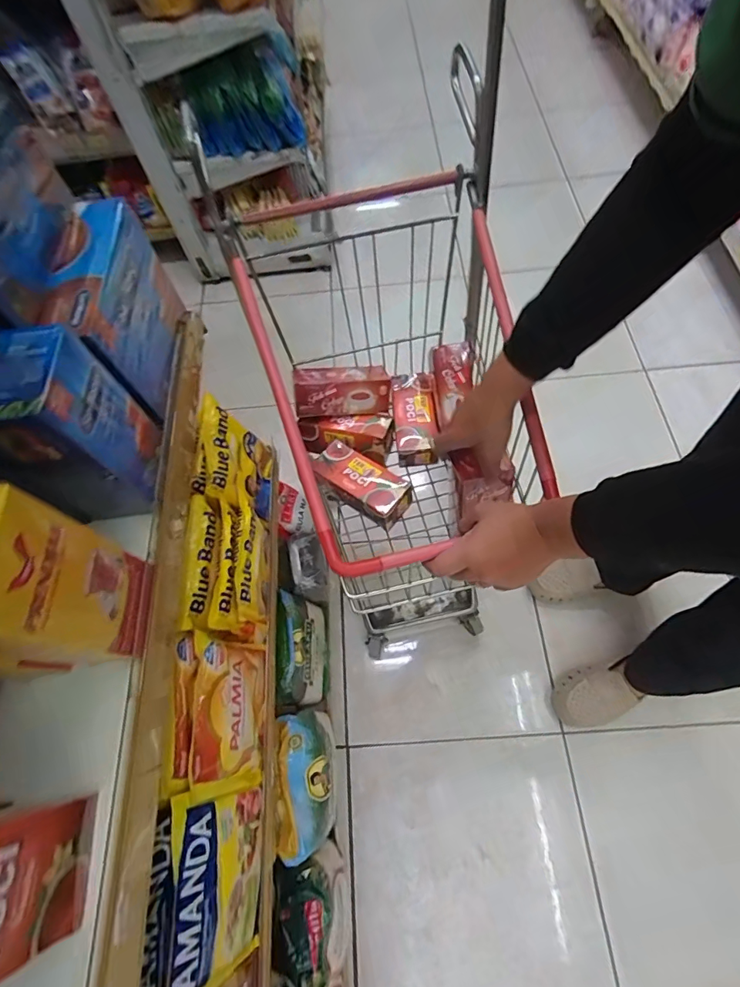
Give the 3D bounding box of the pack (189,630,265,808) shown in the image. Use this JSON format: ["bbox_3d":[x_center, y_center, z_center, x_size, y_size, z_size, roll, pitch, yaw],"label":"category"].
[{"bbox_3d":[-0.136,0.219,0.441,0.018,0.109,0.139,-14,61,14],"label":"pack"}]

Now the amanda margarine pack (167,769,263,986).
[{"bbox_3d":[-0.131,0.338,0.390,0.013,0.114,0.149,-11,69,18],"label":"amanda margarine pack"}]

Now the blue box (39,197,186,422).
[{"bbox_3d":[-0.183,-0.135,0.322,0.038,0.105,0.119,-5,65,2],"label":"blue box"}]

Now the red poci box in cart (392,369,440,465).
[{"bbox_3d":[0.069,-0.121,0.684,0.067,0.051,0.148,-2,66,3],"label":"red poci box in cart"}]

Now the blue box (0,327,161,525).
[{"bbox_3d":[-0.187,-0.032,0.281,0.062,0.124,0.068,-9,65,0],"label":"blue box"}]

